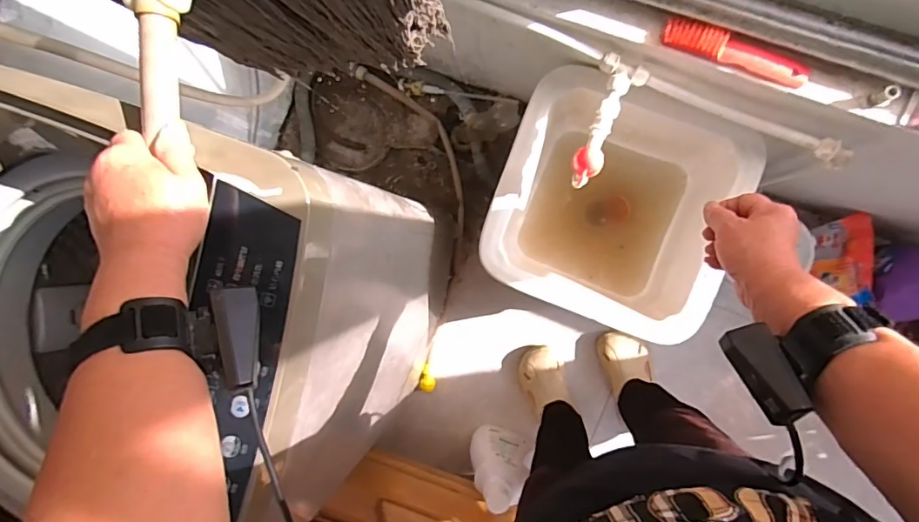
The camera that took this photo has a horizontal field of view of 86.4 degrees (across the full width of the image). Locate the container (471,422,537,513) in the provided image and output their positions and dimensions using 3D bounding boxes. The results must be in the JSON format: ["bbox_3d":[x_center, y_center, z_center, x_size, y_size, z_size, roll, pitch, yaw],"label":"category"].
[{"bbox_3d":[0.090,0.444,1.078,0.144,0.275,0.072,17,94,7],"label":"container"}]

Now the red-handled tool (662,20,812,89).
[{"bbox_3d":[0.360,-0.273,0.637,0.188,0.017,0.038,22,95,7],"label":"red-handled tool"}]

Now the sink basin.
[{"bbox_3d":[0.262,-0.084,0.883,0.371,0.239,0.345,22,95,7],"label":"sink basin"}]

